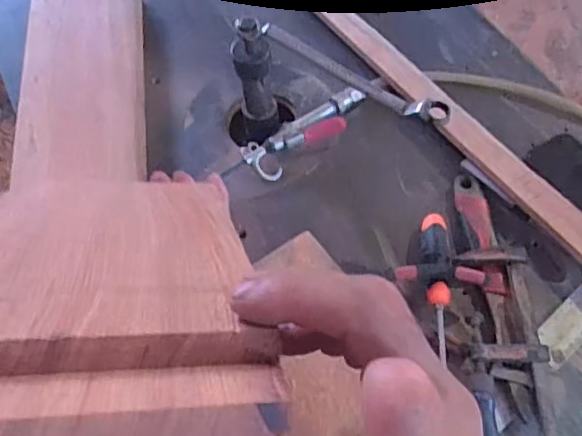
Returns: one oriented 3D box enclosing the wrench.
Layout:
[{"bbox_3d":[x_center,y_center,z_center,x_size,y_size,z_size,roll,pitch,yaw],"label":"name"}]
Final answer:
[{"bbox_3d":[0.045,-0.156,0.606,0.260,0.029,0.019,32,66,21],"label":"wrench"}]

